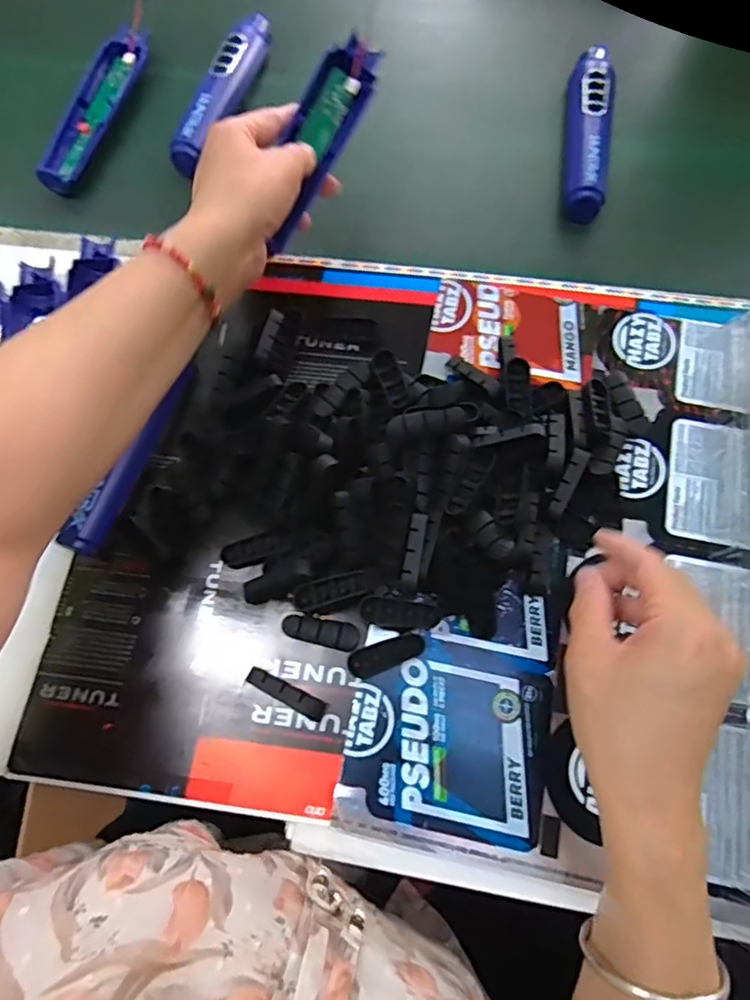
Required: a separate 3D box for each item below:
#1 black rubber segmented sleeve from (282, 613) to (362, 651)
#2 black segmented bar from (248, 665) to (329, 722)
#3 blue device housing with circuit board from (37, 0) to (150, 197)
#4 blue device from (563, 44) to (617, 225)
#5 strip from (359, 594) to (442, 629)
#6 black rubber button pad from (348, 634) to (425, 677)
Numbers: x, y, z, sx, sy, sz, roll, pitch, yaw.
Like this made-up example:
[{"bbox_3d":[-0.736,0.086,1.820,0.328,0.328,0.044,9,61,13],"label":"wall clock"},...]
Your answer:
[{"bbox_3d":[-0.033,0.081,0.359,0.046,0.012,0.016,12,74,4],"label":"black rubber segmented sleeve"},{"bbox_3d":[-0.052,0.114,0.346,0.049,0.015,0.011,28,76,9],"label":"black segmented bar"},{"bbox_3d":[-0.235,-0.339,0.499,0.036,0.025,0.188,19,74,7],"label":"blue device housing with circuit board"},{"bbox_3d":[0.179,-0.315,0.483,0.037,0.029,0.178,8,74,3],"label":"blue device"},{"bbox_3d":[0.015,0.067,0.346,0.047,0.004,0.017,8,96,1],"label":"strip"},{"bbox_3d":[0.007,0.094,0.355,0.047,0.007,0.015,-18,74,-4],"label":"black rubber button pad"}]

